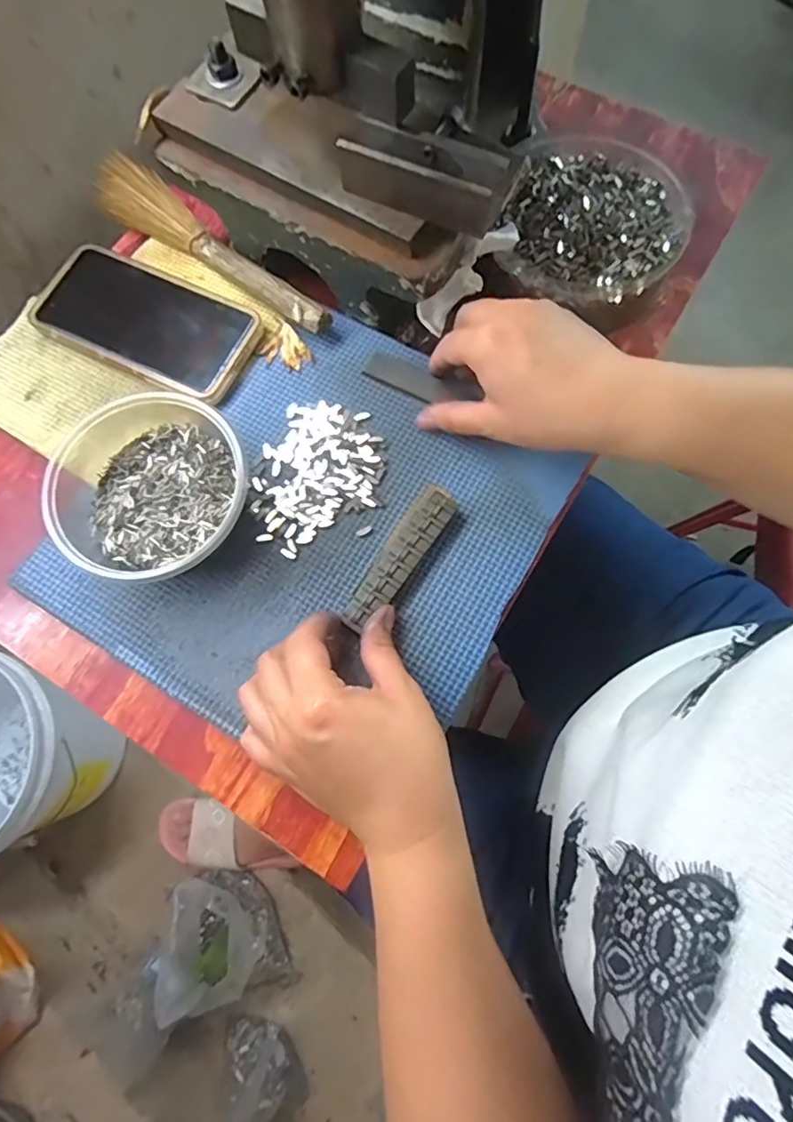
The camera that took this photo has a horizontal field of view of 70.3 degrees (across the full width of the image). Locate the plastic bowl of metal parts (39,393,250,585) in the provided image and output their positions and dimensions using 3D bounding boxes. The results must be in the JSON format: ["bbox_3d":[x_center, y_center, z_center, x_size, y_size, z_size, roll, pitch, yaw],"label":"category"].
[{"bbox_3d":[-0.147,-0.044,0.342,0.111,0.052,0.114,-1,74,2],"label":"plastic bowl of metal parts"}]

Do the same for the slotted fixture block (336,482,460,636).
[{"bbox_3d":[0.002,-0.003,0.342,0.025,0.011,0.104,33,75,11],"label":"slotted fixture block"}]

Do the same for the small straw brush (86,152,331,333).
[{"bbox_3d":[-0.135,-0.231,0.405,0.229,0.022,0.038,38,78,12],"label":"small straw brush"}]

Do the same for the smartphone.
[{"bbox_3d":[-0.175,-0.168,0.393,0.157,0.013,0.077,25,76,9],"label":"smartphone"}]

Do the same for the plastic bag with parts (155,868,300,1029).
[{"bbox_3d":[-0.239,0.537,0.806,0.168,0.122,0.162,1,74,2],"label":"plastic bag with parts"}]

